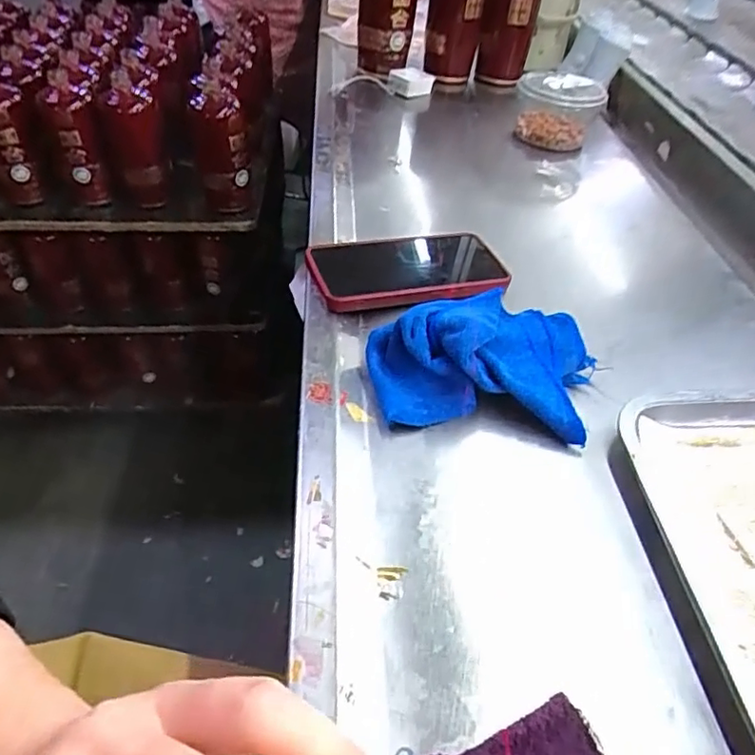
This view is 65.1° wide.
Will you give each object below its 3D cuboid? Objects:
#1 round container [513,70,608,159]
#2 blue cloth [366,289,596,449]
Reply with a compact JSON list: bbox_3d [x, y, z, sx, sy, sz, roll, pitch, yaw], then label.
[{"bbox_3d":[0.248,-0.369,0.823,0.113,0.086,0.114,14,43,9],"label":"round container"},{"bbox_3d":[0.076,-0.018,0.422,0.163,0.059,0.119,7,43,0],"label":"blue cloth"}]

